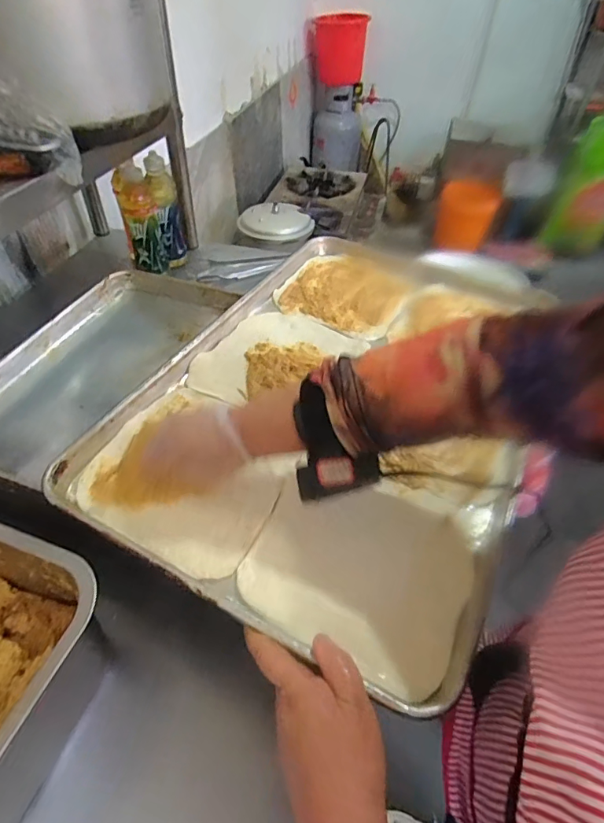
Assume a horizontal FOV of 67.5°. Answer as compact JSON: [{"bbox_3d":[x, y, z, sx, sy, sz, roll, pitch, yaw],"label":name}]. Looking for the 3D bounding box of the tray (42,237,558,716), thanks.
[{"bbox_3d":[0.059,-0.039,0.550,0.396,0.034,0.600,21,49,18],"label":"tray"}]

